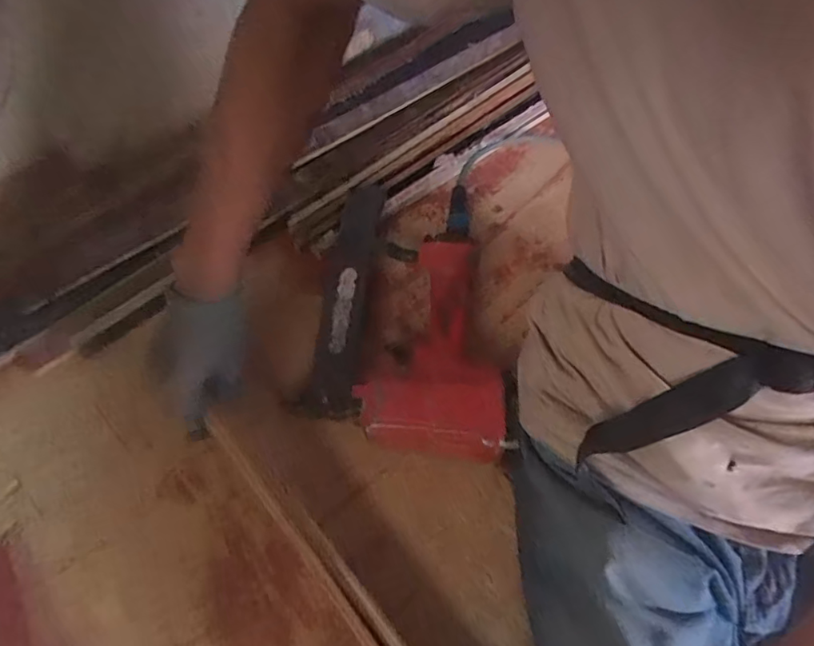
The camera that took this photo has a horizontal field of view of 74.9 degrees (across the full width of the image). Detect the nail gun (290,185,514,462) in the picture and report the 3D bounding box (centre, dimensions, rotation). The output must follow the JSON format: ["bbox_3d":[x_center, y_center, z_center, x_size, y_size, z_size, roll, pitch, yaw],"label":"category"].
[{"bbox_3d":[0.008,-0.014,0.594,0.215,0.073,0.328,6,62,1],"label":"nail gun"}]

